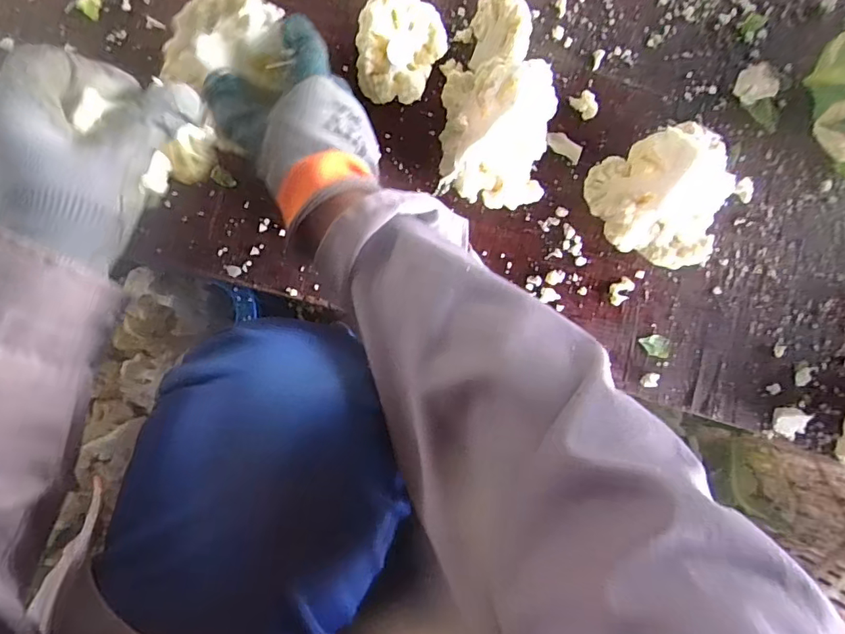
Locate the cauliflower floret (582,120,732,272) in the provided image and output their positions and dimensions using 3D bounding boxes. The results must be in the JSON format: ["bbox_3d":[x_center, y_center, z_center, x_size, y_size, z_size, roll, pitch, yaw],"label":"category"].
[{"bbox_3d":[0.195,-0.092,0.409,0.099,0.080,0.105,0,89,-7],"label":"cauliflower floret"}]

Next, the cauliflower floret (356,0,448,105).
[{"bbox_3d":[-0.018,-0.205,0.396,0.059,0.066,0.074,27,86,-6],"label":"cauliflower floret"}]

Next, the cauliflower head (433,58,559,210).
[{"bbox_3d":[0.060,-0.140,0.394,0.086,0.074,0.100,4,89,-7],"label":"cauliflower head"}]

